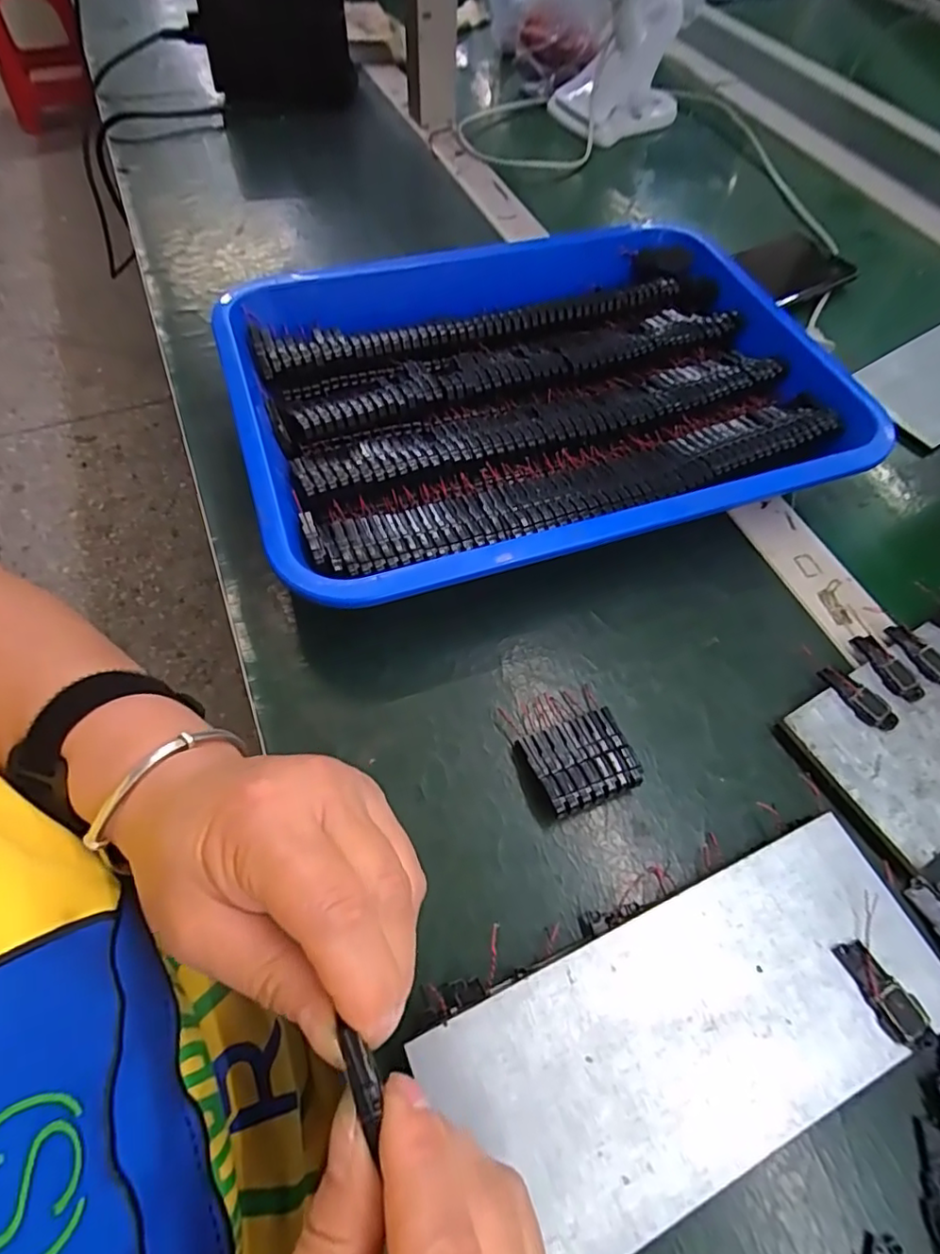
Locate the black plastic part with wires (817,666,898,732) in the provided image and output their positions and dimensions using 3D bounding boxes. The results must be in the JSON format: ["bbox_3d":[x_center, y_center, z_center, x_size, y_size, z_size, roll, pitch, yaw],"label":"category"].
[{"bbox_3d":[0.193,0.035,0.288,0.013,0.004,0.039,-35,67,-20],"label":"black plastic part with wires"}]

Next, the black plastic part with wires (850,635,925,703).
[{"bbox_3d":[0.215,0.020,0.298,0.015,0.005,0.040,-24,64,-15],"label":"black plastic part with wires"}]

